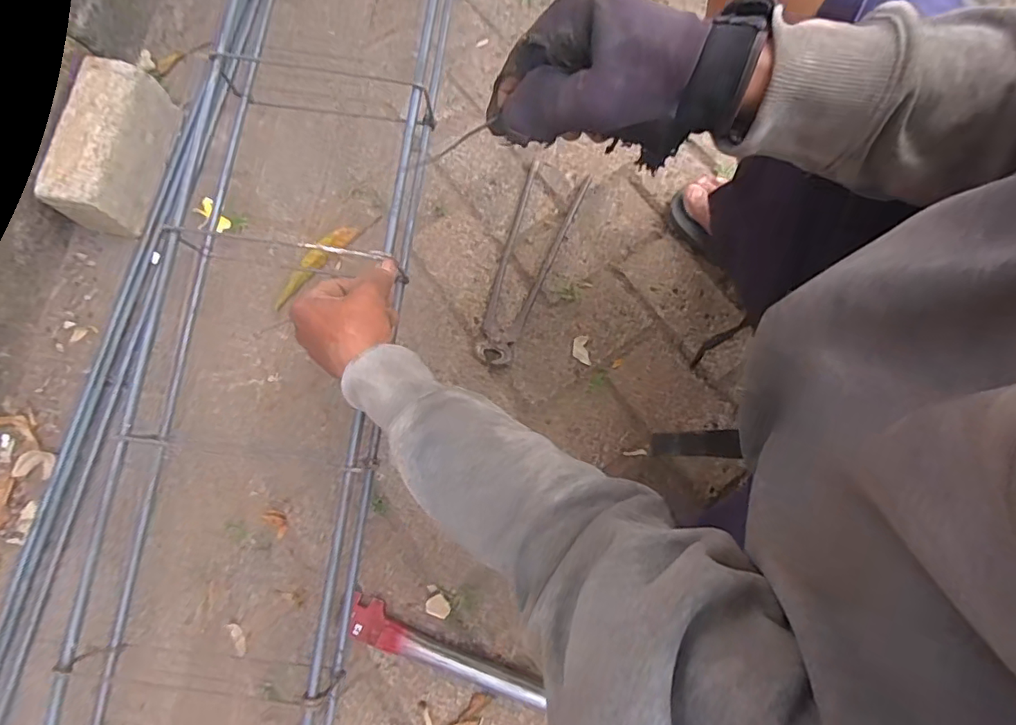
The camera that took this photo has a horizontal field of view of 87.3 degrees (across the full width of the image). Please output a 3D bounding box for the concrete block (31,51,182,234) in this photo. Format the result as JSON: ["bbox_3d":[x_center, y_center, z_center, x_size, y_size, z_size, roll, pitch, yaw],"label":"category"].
[{"bbox_3d":[-0.522,-0.285,0.714,0.080,0.107,0.210,11,77,2],"label":"concrete block"}]

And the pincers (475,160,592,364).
[{"bbox_3d":[0.028,-0.138,0.719,0.082,0.020,0.298,19,80,5],"label":"pincers"}]

